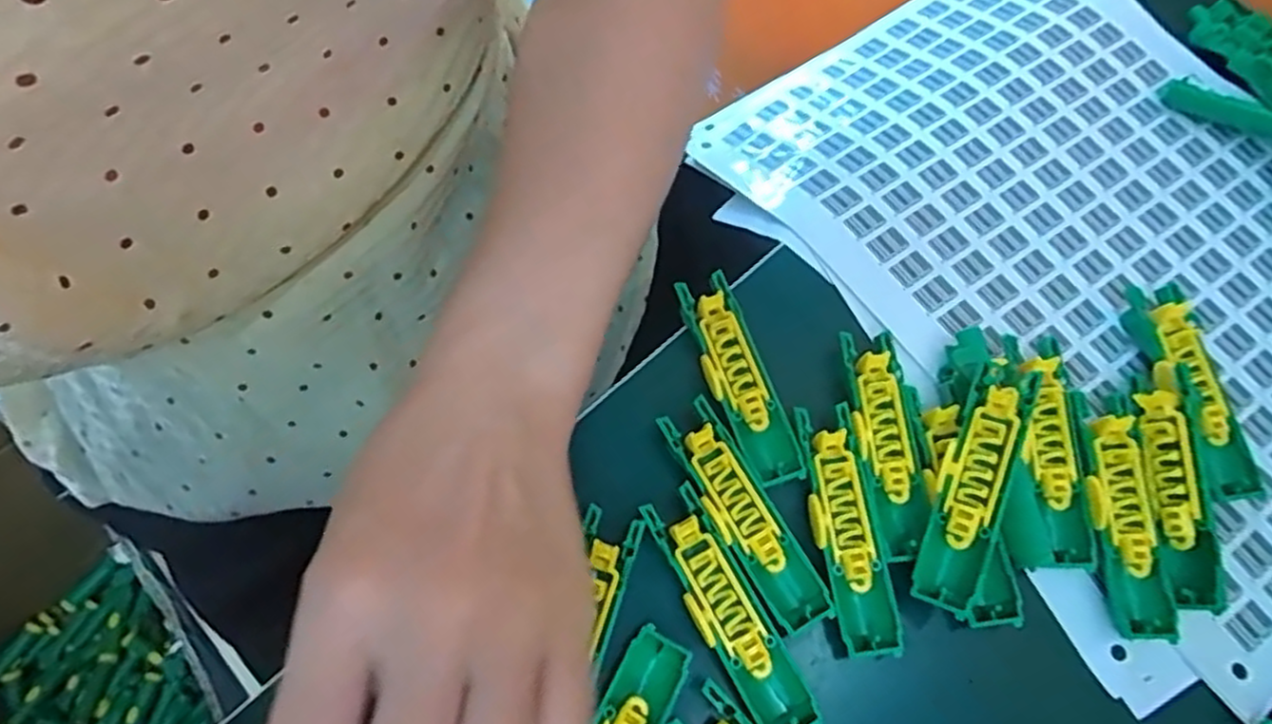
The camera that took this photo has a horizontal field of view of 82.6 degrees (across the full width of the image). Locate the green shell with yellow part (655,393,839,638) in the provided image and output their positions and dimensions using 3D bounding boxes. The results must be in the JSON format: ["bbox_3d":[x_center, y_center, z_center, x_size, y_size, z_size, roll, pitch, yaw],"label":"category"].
[{"bbox_3d":[0.034,0.046,0.228,0.020,0.008,0.075,-26,70,-12],"label":"green shell with yellow part"}]

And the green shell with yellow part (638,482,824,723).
[{"bbox_3d":[0.027,0.074,0.215,0.019,0.009,0.075,-27,70,-12],"label":"green shell with yellow part"}]

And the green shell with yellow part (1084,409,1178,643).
[{"bbox_3d":[0.156,0.051,0.230,0.019,0.009,0.069,-1,76,-1],"label":"green shell with yellow part"}]

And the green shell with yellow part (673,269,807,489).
[{"bbox_3d":[0.035,0.004,0.246,0.019,0.011,0.074,-17,69,-9],"label":"green shell with yellow part"}]

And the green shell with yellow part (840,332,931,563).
[{"bbox_3d":[0.083,0.026,0.239,0.019,0.015,0.074,-3,67,-3],"label":"green shell with yellow part"}]

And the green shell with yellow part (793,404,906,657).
[{"bbox_3d":[0.066,0.050,0.227,0.019,0.009,0.076,-6,67,-4],"label":"green shell with yellow part"}]

